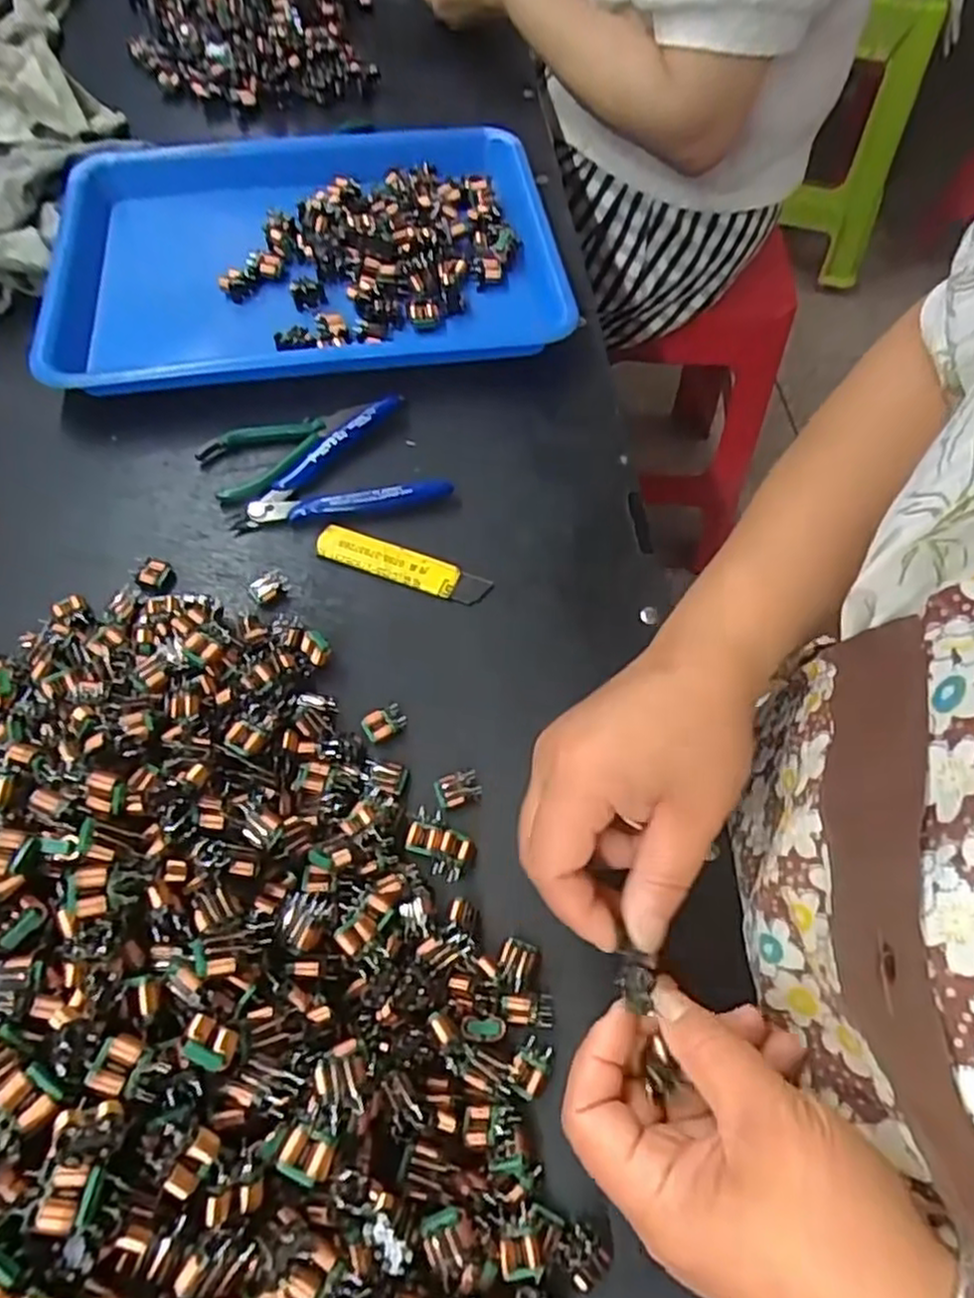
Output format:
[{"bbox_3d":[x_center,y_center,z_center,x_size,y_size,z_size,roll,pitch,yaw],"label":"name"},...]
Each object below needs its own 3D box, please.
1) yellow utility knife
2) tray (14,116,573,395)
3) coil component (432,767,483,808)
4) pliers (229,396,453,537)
[{"bbox_3d":[-0.047,-0.046,0.400,0.096,0.007,0.020,22,61,6],"label":"yellow utility knife"},{"bbox_3d":[-0.124,-0.270,0.505,0.328,0.043,0.227,-5,61,-9],"label":"tray"},{"bbox_3d":[-0.013,0.064,0.335,0.020,0.004,0.015,-10,62,-11],"label":"coil component"},{"bbox_3d":[-0.088,-0.108,0.427,0.119,0.016,0.075,-8,62,-10],"label":"pliers"}]

